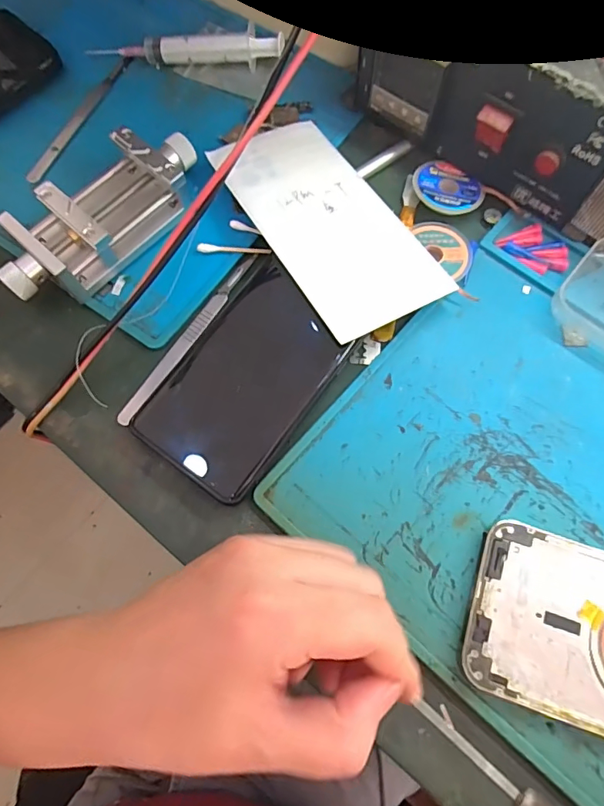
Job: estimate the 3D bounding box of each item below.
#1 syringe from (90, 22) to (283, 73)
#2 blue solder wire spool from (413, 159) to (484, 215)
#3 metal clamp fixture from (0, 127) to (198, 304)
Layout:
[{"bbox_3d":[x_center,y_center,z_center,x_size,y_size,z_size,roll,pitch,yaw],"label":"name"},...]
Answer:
[{"bbox_3d":[-0.081,-0.258,0.346,0.135,0.015,0.022,4,72,4],"label":"syringe"},{"bbox_3d":[0.092,-0.136,0.303,0.038,0.010,0.045,-42,75,-11],"label":"blue solder wire spool"},{"bbox_3d":[-0.120,-0.114,0.289,0.053,0.033,0.134,41,78,14],"label":"metal clamp fixture"}]

